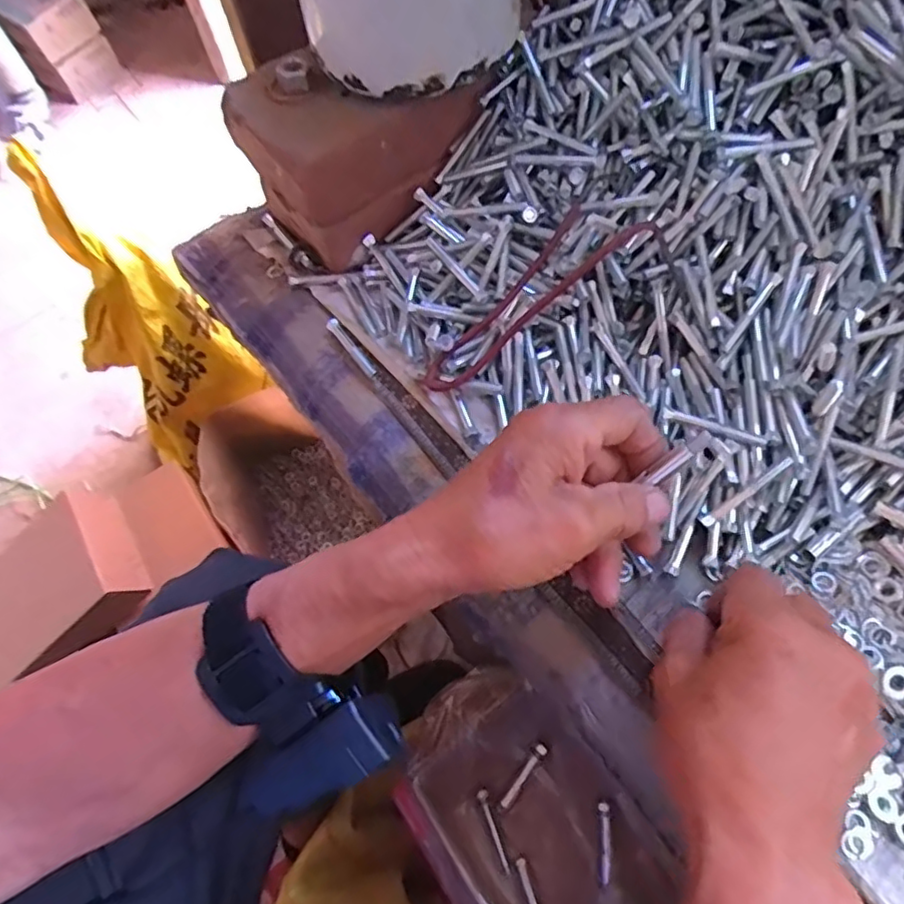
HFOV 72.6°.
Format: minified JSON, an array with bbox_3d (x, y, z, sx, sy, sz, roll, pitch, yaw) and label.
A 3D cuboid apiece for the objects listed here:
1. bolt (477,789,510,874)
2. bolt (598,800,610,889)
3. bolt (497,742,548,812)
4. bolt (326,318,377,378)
[{"bbox_3d":[0.031,0.280,0.454,0.008,0.011,0.056,-17,65,-5],"label":"bolt"},{"bbox_3d":[0.108,0.277,0.435,0.008,0.010,0.050,4,65,5],"label":"bolt"},{"bbox_3d":[0.053,0.245,0.462,0.009,0.011,0.056,34,71,17],"label":"bolt"},{"bbox_3d":[-0.065,-0.068,0.402,0.008,0.007,0.052,-34,67,-12],"label":"bolt"}]

